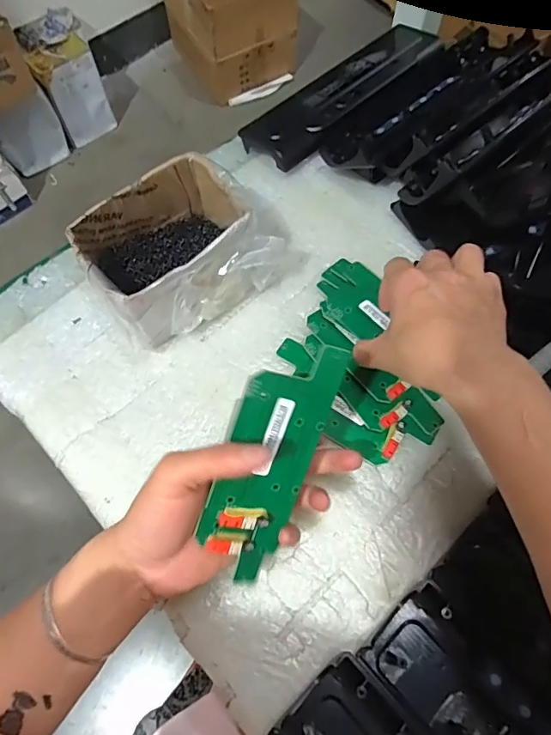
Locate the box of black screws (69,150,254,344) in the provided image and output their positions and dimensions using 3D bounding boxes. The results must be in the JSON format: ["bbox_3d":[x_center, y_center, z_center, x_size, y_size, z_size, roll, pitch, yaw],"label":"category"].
[{"bbox_3d":[-0.080,-0.090,0.382,0.133,0.068,0.102,-36,71,-14],"label":"box of black screws"}]

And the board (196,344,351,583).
[{"bbox_3d":[-0.006,0.059,0.280,0.053,0.007,0.155,14,106,-22],"label":"board"}]

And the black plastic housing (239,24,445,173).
[{"bbox_3d":[0.076,-0.291,0.499,0.068,0.023,0.252,41,73,16],"label":"black plastic housing"}]

